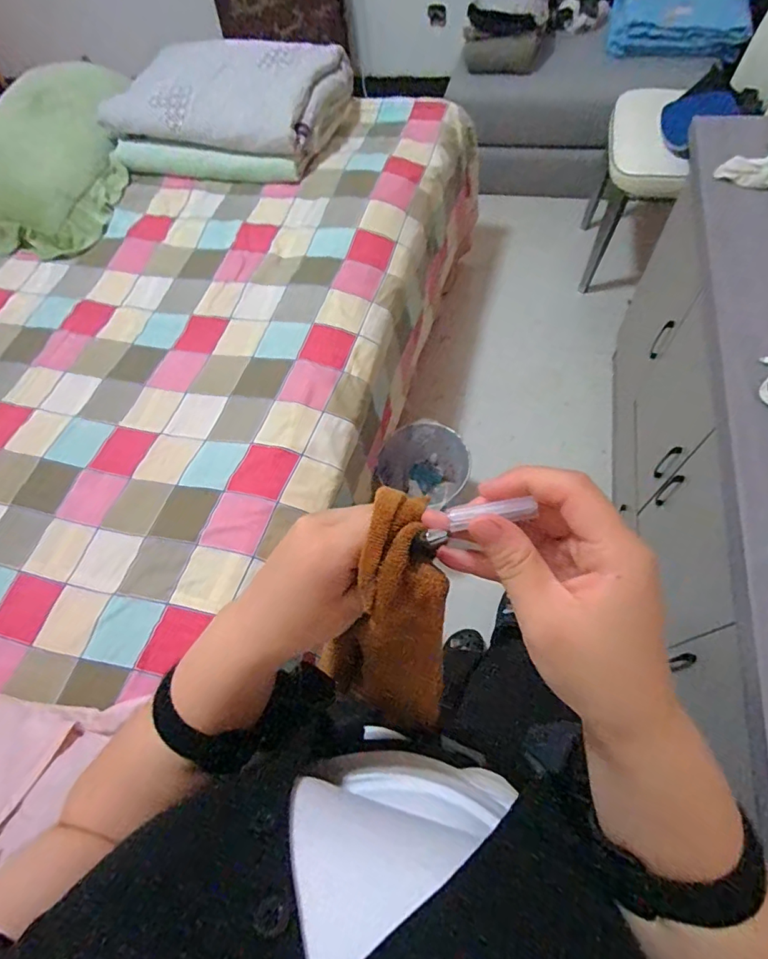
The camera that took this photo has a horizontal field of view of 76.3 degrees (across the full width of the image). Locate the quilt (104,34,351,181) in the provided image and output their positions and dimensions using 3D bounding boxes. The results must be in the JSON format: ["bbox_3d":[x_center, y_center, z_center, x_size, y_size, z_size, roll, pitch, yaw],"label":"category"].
[{"bbox_3d":[-0.428,-1.044,1.362,0.604,0.178,0.432,7,64,7],"label":"quilt"}]

